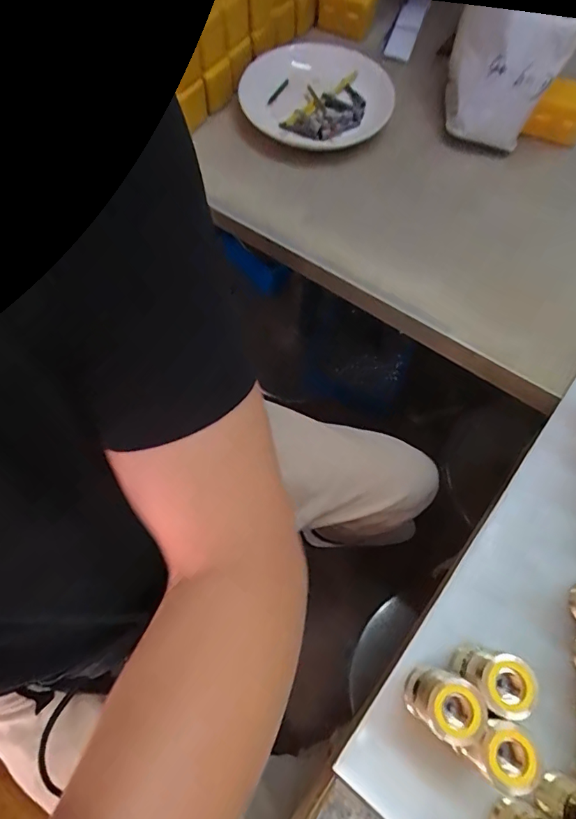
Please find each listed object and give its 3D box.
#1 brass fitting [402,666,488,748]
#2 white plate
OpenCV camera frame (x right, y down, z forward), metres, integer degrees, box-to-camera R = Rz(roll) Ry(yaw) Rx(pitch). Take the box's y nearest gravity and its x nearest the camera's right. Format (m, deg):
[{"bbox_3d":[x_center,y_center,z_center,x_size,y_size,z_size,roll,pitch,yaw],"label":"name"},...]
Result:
[{"bbox_3d":[0.119,0.221,0.352,0.041,0.088,0.040,1,67,-2],"label":"brass fitting"},{"bbox_3d":[0.037,-0.437,0.637,0.198,0.031,0.204,1,67,-2],"label":"white plate"}]

